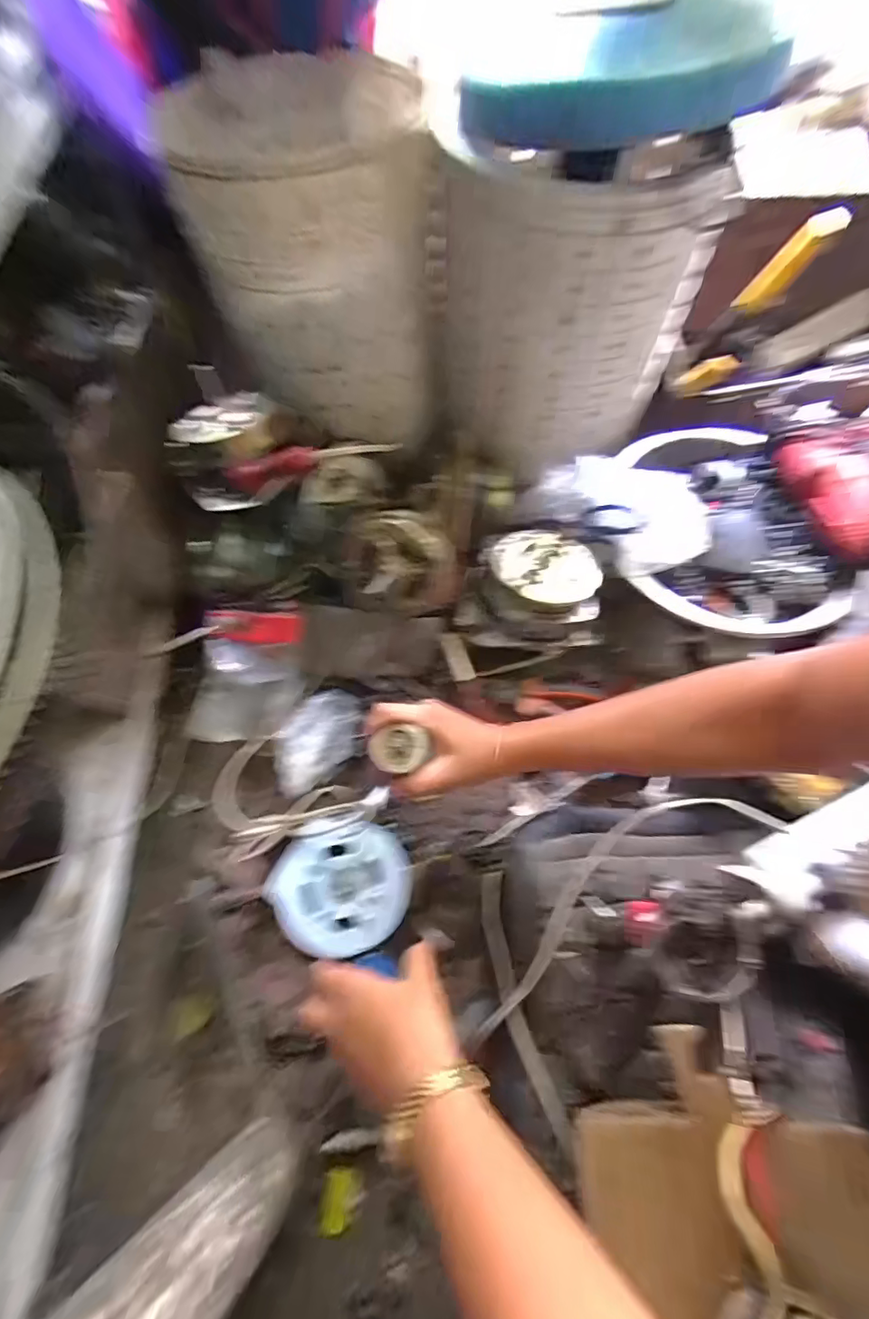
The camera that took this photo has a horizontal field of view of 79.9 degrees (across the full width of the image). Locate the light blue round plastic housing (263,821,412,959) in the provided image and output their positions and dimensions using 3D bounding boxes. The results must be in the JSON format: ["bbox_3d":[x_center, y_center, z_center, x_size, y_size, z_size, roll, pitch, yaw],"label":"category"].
[{"bbox_3d":[-0.093,0.228,0.514,0.136,0.021,0.111,-12,65,-3],"label":"light blue round plastic housing"}]

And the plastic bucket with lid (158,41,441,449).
[{"bbox_3d":[-0.124,-0.457,0.615,0.254,0.285,0.246,-7,65,0],"label":"plastic bucket with lid"}]

